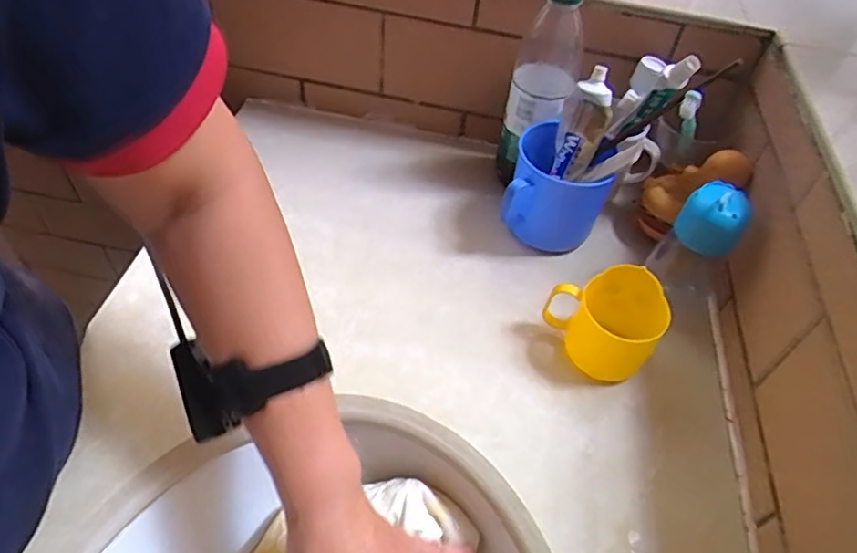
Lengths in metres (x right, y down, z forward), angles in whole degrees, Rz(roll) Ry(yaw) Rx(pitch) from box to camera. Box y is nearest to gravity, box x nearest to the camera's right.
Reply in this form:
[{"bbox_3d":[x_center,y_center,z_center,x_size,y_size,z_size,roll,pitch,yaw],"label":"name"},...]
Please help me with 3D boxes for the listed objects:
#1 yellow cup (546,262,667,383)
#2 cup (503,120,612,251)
[{"bbox_3d":[0.157,0.037,0.507,0.066,0.077,0.094,-28,58,-27],"label":"yellow cup"},{"bbox_3d":[0.126,-0.084,0.591,0.095,0.101,0.092,3,50,-4],"label":"cup"}]

